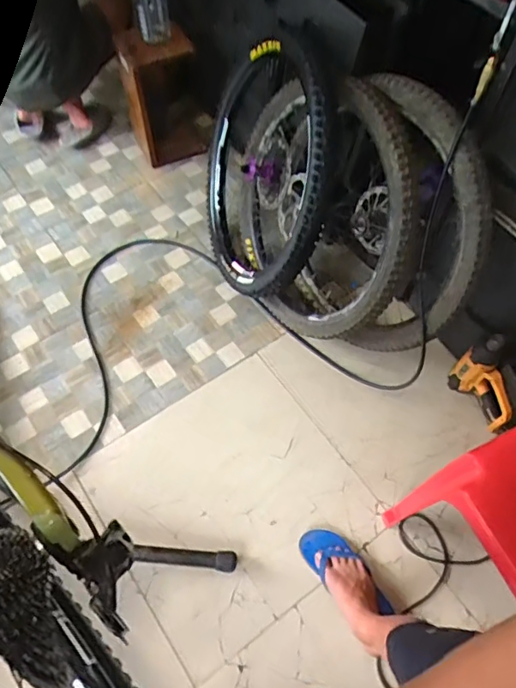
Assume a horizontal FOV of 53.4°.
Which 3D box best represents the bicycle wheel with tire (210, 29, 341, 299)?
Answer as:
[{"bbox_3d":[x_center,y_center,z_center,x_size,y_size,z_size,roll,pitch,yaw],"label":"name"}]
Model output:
[{"bbox_3d":[0.010,-0.471,1.401,0.076,0.666,0.657,0,60,-28],"label":"bicycle wheel with tire"}]

